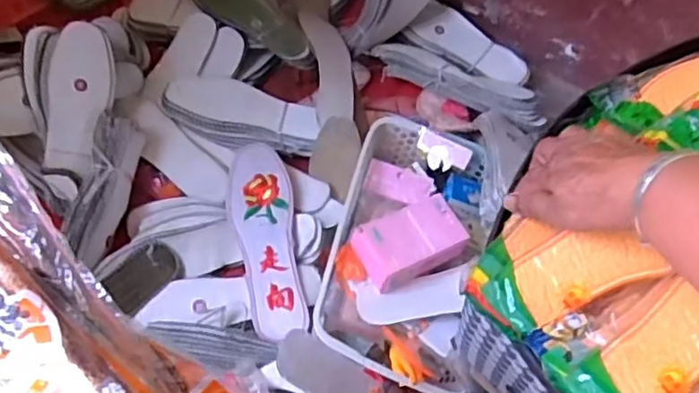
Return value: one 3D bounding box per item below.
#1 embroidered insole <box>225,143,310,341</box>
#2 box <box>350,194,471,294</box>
[{"bbox_3d":[-0.101,0.046,0.768,0.076,0.009,0.247,-9,63,-8],"label":"embroidered insole"},{"bbox_3d":[0.067,0.049,0.686,0.115,0.043,0.071,-24,68,-15],"label":"box"}]

